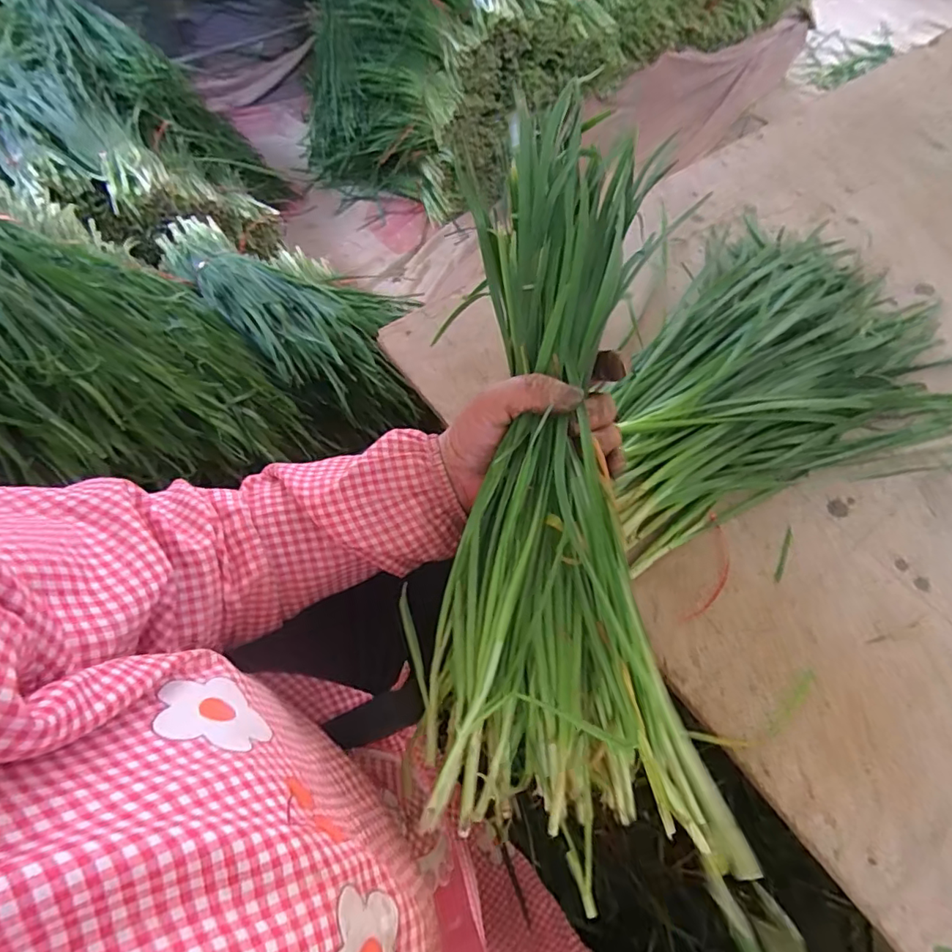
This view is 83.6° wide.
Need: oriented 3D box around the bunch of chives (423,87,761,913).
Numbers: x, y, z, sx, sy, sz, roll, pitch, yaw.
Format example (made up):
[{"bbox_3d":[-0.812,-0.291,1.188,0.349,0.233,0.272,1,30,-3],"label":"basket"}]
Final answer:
[{"bbox_3d":[0.047,-0.010,0.284,0.128,0.051,0.375,1,81,1],"label":"bunch of chives"}]

